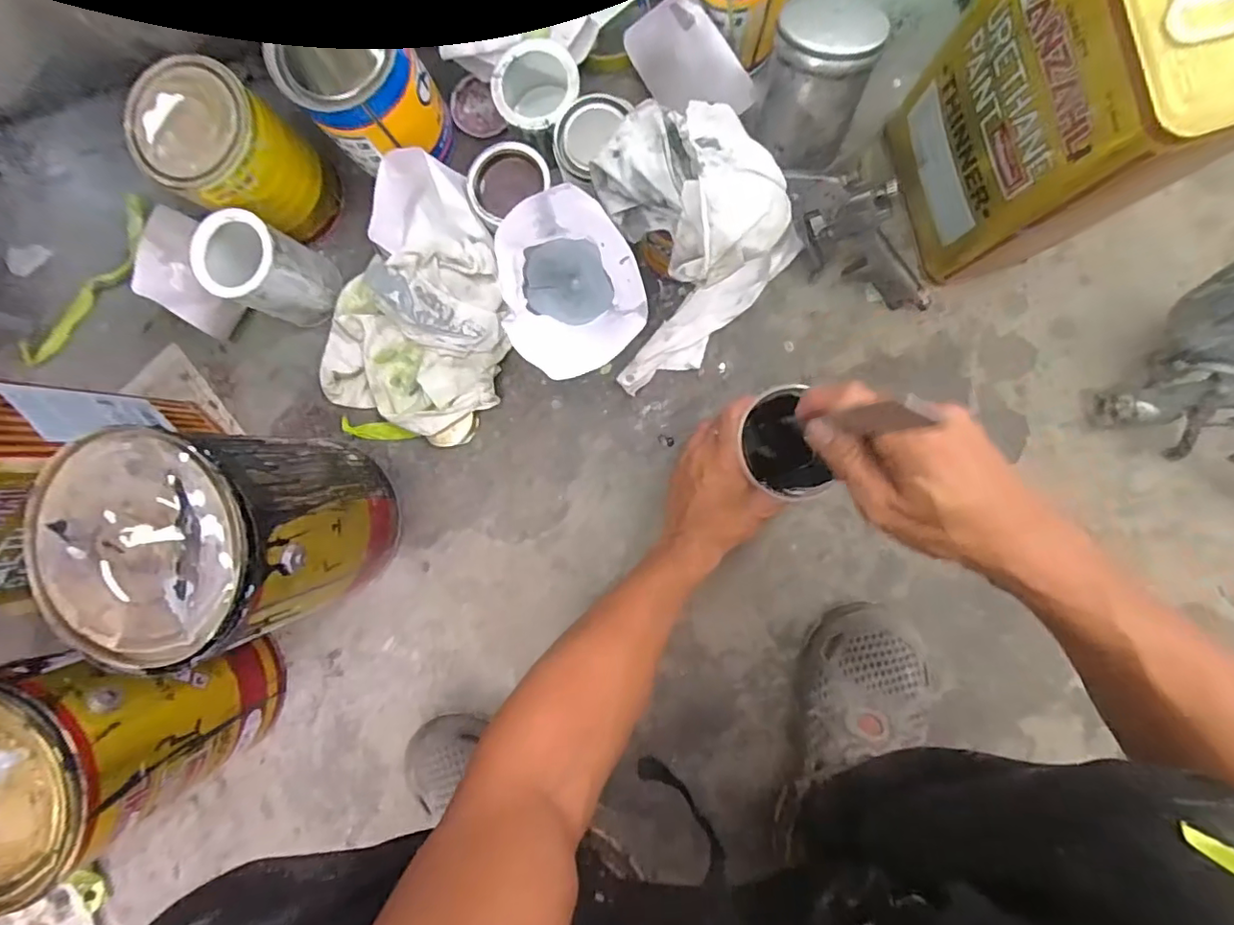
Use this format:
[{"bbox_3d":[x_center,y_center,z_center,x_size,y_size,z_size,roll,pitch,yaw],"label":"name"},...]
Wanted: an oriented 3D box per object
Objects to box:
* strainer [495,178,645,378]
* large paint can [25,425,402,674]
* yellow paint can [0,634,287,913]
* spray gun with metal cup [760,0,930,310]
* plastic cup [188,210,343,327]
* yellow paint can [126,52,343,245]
[{"bbox_3d":[-0.036,-0.123,0.415,0.102,0.088,0.120,-28,88,4],"label":"strainer"},{"bbox_3d":[-0.295,0.060,0.461,0.144,0.223,0.146,0,90,4],"label":"large paint can"},{"bbox_3d":[-0.419,0.225,0.470,0.157,0.219,0.150,0,90,4],"label":"yellow paint can"},{"bbox_3d":[0.188,-0.232,0.462,0.094,0.092,0.256,-30,119,2],"label":"spray gun with metal cup"},{"bbox_3d":[-0.312,-0.173,0.518,0.071,0.127,0.073,0,90,4],"label":"plastic cup"},{"bbox_3d":[-0.328,-0.262,0.496,0.097,0.136,0.096,0,90,4],"label":"yellow paint can"}]

